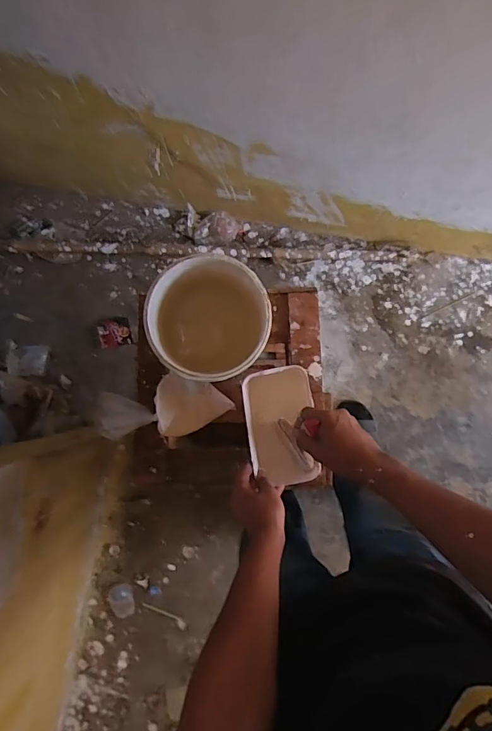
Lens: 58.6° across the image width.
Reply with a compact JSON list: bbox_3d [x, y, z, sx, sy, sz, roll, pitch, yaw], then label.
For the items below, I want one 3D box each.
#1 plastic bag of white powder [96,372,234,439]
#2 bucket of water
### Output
[{"bbox_3d":[-0.149,0.075,0.801,0.240,0.056,0.109,-4,87,4],"label":"plastic bag of white powder"},{"bbox_3d":[-0.056,-0.069,0.729,0.178,0.191,0.186,0,87,4],"label":"bucket of water"}]

